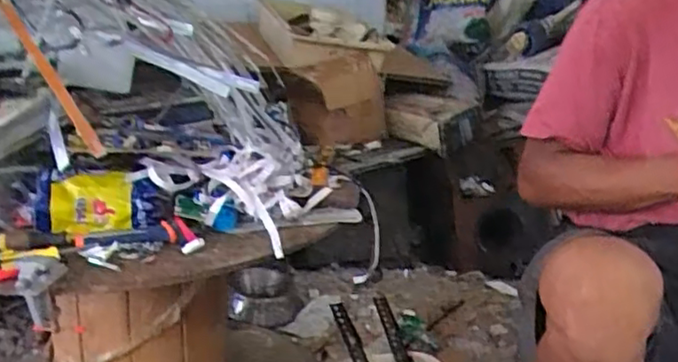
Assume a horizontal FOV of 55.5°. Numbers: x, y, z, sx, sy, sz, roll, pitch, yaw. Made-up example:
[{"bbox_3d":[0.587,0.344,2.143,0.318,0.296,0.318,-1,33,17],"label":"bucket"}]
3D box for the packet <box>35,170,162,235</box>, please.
[{"bbox_3d":[-0.319,0.026,0.854,0.152,0.077,0.025,-2,1,-14],"label":"packet"}]

